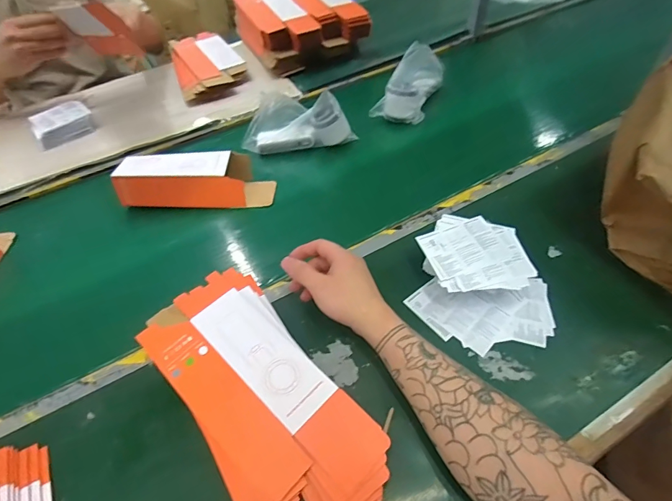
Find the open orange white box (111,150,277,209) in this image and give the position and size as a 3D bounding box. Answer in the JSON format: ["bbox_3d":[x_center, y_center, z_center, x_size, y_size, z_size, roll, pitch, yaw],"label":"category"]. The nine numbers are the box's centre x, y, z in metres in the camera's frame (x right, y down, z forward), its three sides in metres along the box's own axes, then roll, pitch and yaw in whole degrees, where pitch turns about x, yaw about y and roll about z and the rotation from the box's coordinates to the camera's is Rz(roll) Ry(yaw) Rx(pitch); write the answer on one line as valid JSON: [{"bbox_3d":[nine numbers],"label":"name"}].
[{"bbox_3d":[-0.231,-0.121,0.652,0.240,0.058,0.078,-1,50,3],"label":"open orange white box"}]

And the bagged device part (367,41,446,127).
[{"bbox_3d":[0.145,-0.319,0.785,0.087,0.095,0.157,21,54,20],"label":"bagged device part"}]

